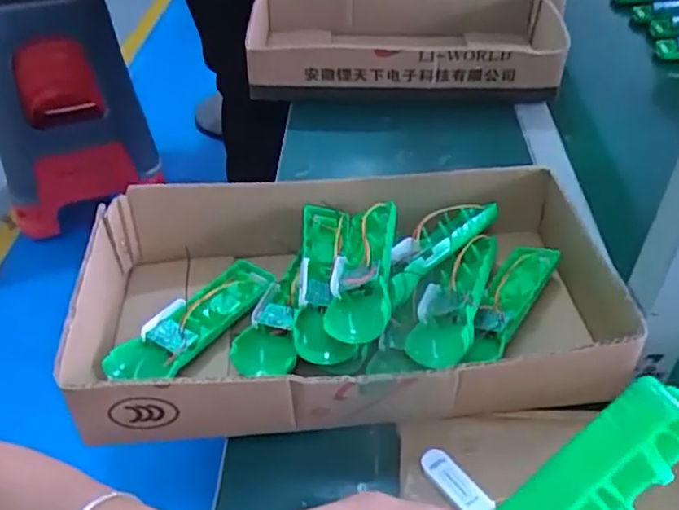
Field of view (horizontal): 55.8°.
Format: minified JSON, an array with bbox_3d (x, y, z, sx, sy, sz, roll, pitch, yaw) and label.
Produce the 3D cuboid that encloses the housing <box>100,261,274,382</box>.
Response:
[{"bbox_3d":[-0.118,0.056,0.533,0.045,0.035,0.163,24,49,25],"label":"housing"}]

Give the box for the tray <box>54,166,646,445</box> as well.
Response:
[{"bbox_3d":[0.000,0.026,0.534,0.404,0.080,0.232,-4,43,-4],"label":"tray"}]

